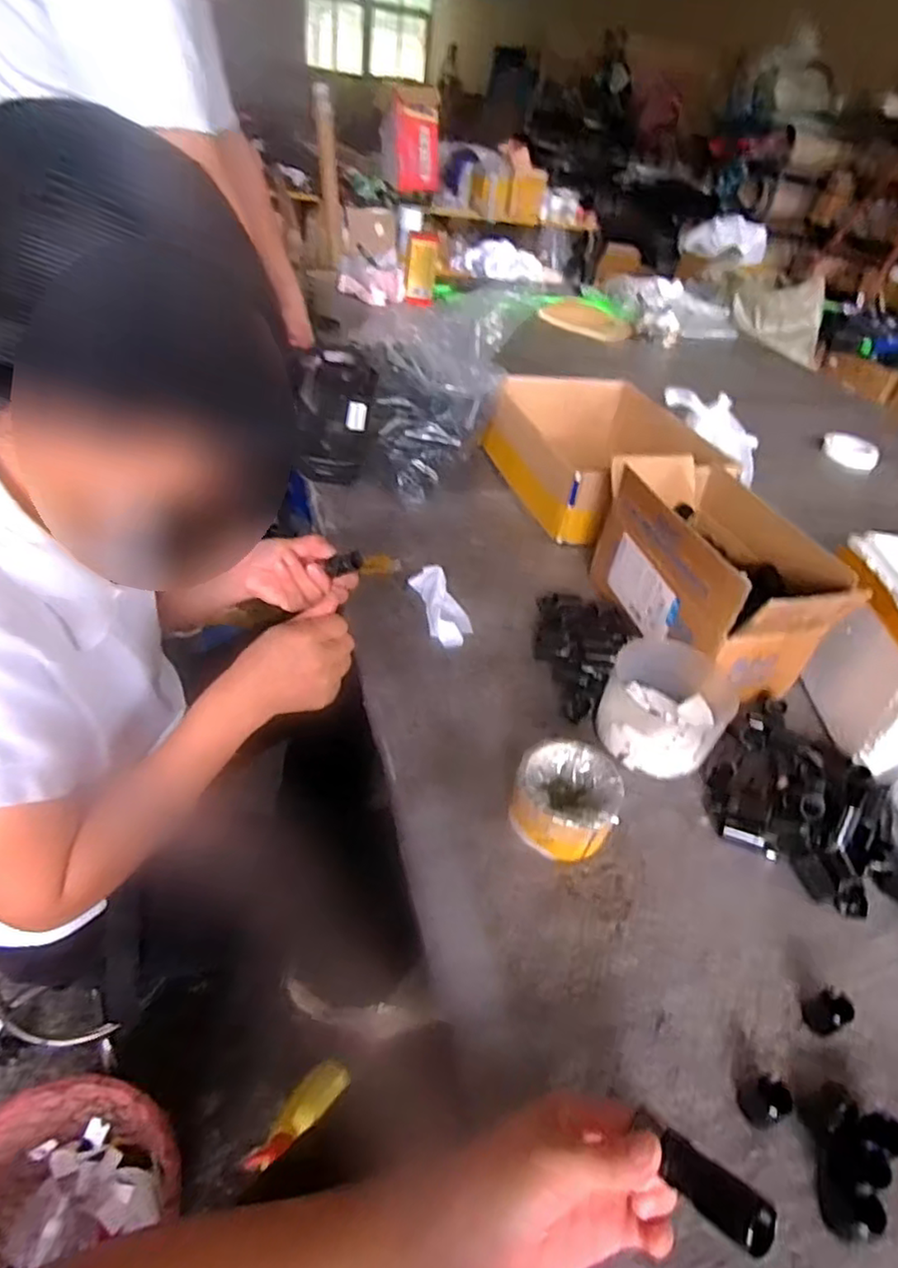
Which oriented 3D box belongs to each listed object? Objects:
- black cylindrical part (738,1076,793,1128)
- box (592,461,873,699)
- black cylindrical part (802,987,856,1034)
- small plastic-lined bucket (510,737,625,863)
[{"bbox_3d":[0.195,0.289,0.399,0.019,0.032,0.021,-7,43,-19],"label":"black cylindrical part"},{"bbox_3d":[0.285,-0.075,0.731,0.142,0.142,0.295,-6,42,-17],"label":"box"},{"bbox_3d":[0.263,0.264,0.449,0.021,0.032,0.022,6,40,-5],"label":"black cylindrical part"},{"bbox_3d":[0.098,0.137,0.542,0.085,0.055,0.090,6,40,-5],"label":"small plastic-lined bucket"}]

